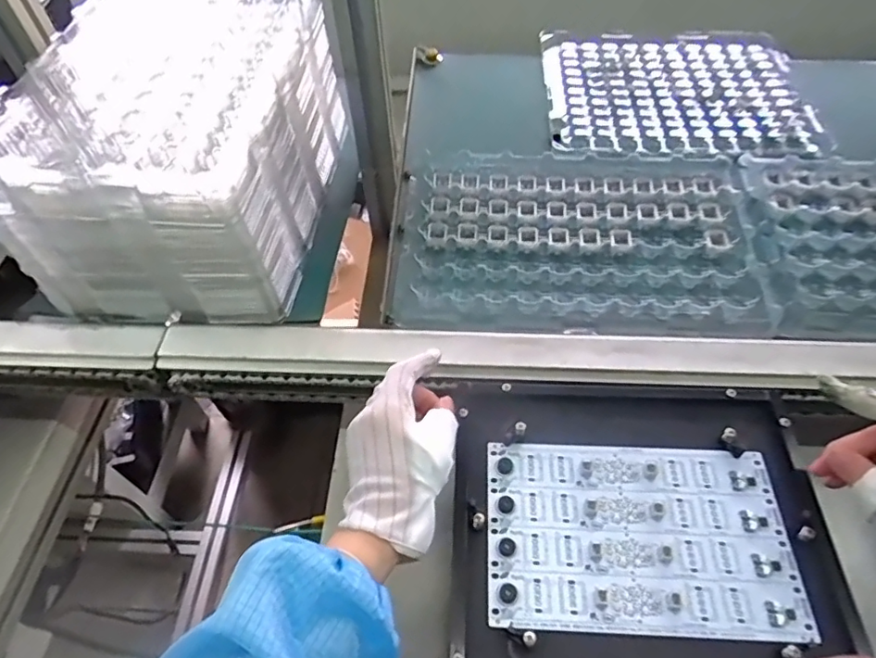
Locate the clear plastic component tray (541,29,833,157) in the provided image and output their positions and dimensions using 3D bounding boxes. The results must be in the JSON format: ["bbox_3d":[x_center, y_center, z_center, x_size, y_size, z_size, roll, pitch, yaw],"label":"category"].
[{"bbox_3d":[0.295,-0.302,0.689,0.315,0.028,0.253,1,58,2],"label":"clear plastic component tray"}]

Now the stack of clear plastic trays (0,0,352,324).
[{"bbox_3d":[-0.240,-0.189,0.541,0.226,0.150,0.328,2,52,2],"label":"stack of clear plastic trays"}]

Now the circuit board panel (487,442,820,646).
[{"bbox_3d":[0.141,0.143,0.393,0.207,0.007,0.127,2,52,2],"label":"circuit board panel"}]

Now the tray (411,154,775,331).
[{"bbox_3d":[0.145,-0.102,0.542,0.324,0.016,0.215,4,58,4],"label":"tray"}]

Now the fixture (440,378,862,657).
[{"bbox_3d":[0.143,0.140,0.392,0.252,0.015,0.233,1,52,1],"label":"fixture"}]

